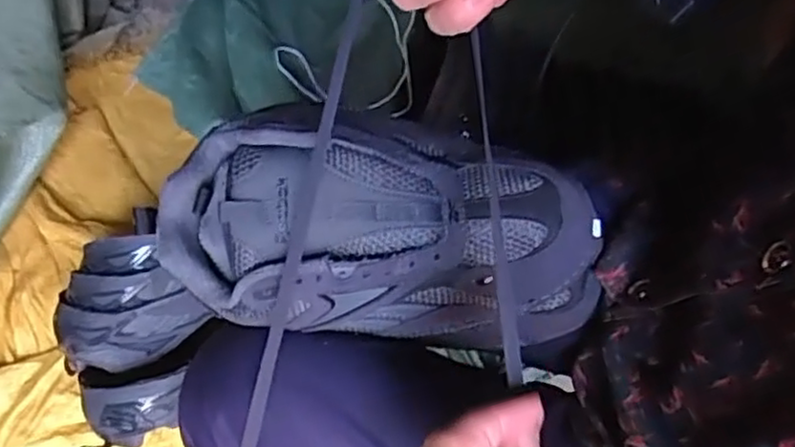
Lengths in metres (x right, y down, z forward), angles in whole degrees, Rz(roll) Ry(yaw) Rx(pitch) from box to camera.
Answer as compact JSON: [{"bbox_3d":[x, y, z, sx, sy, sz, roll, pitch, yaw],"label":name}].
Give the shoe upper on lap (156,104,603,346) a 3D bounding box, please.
[{"bbox_3d":[-0.006,0.002,0.402,0.246,0.099,0.117,8,65,-4],"label":"shoe upper on lap"}]

